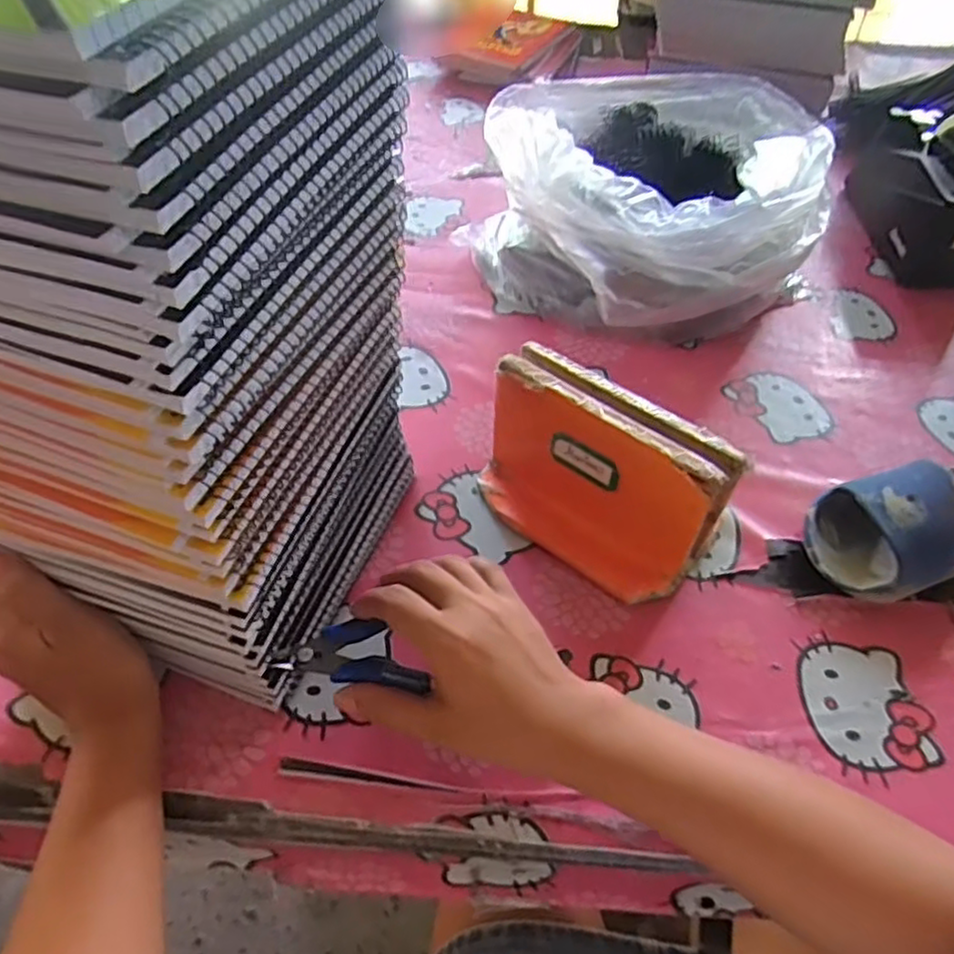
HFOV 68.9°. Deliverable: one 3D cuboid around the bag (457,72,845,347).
[{"bbox_3d":[0.154,-0.247,0.636,0.283,0.151,0.280,-19,55,-16],"label":"bag"}]

